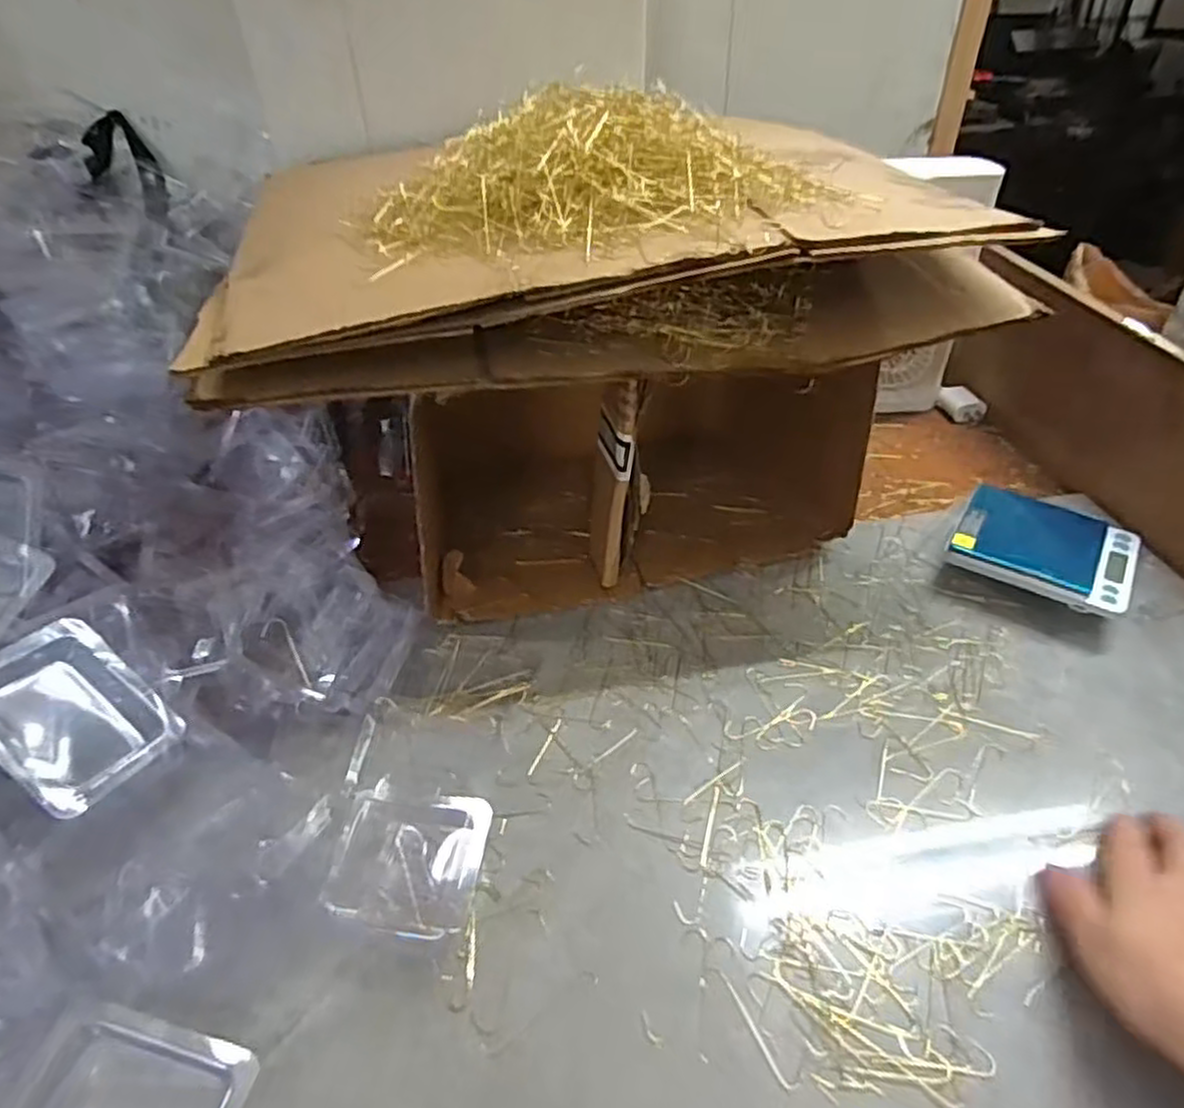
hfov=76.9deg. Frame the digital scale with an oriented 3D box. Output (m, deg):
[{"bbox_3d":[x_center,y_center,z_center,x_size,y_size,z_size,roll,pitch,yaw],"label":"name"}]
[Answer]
[{"bbox_3d":[0.358,-0.006,0.590,0.125,0.017,0.109,26,48,23],"label":"digital scale"}]

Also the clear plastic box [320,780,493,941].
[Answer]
[{"bbox_3d":[-0.103,0.169,0.427,0.077,0.024,0.082,5,40,8],"label":"clear plastic box"}]

